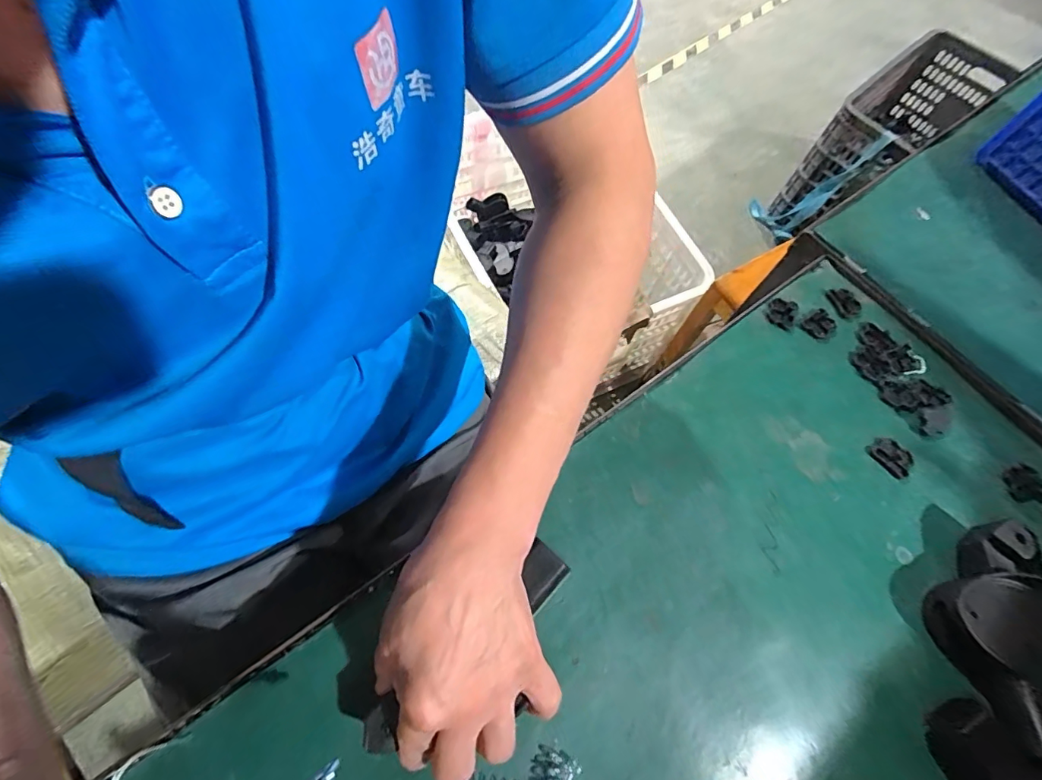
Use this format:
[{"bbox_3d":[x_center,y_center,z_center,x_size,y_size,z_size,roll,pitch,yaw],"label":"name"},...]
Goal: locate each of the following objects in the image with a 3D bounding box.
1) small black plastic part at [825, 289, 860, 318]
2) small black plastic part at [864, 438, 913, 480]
[{"bbox_3d":[0.308,-0.084,0.451,0.025,0.004,0.031,-18,67,-13],"label":"small black plastic part"},{"bbox_3d":[0.303,0.053,0.387,0.034,0.007,0.023,41,68,14],"label":"small black plastic part"}]

